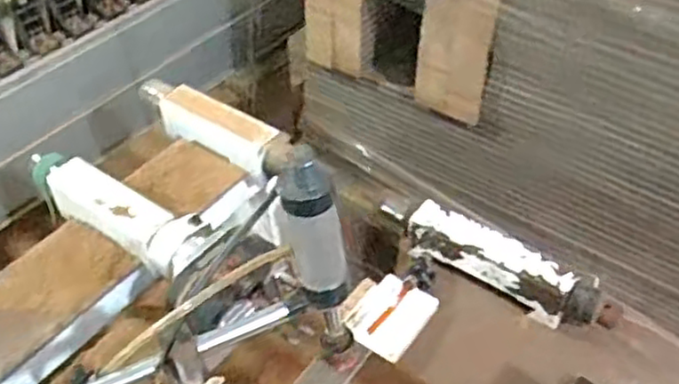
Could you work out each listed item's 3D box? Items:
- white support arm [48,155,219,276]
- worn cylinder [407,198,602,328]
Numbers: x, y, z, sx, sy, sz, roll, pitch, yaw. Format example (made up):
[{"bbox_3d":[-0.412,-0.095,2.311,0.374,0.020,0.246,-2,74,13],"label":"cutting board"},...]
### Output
[{"bbox_3d":[-0.284,0.030,0.936,0.269,0.058,0.073,26,51,25],"label":"white support arm"},{"bbox_3d":[0.188,0.086,0.833,0.225,0.059,0.043,27,51,25],"label":"worn cylinder"}]

